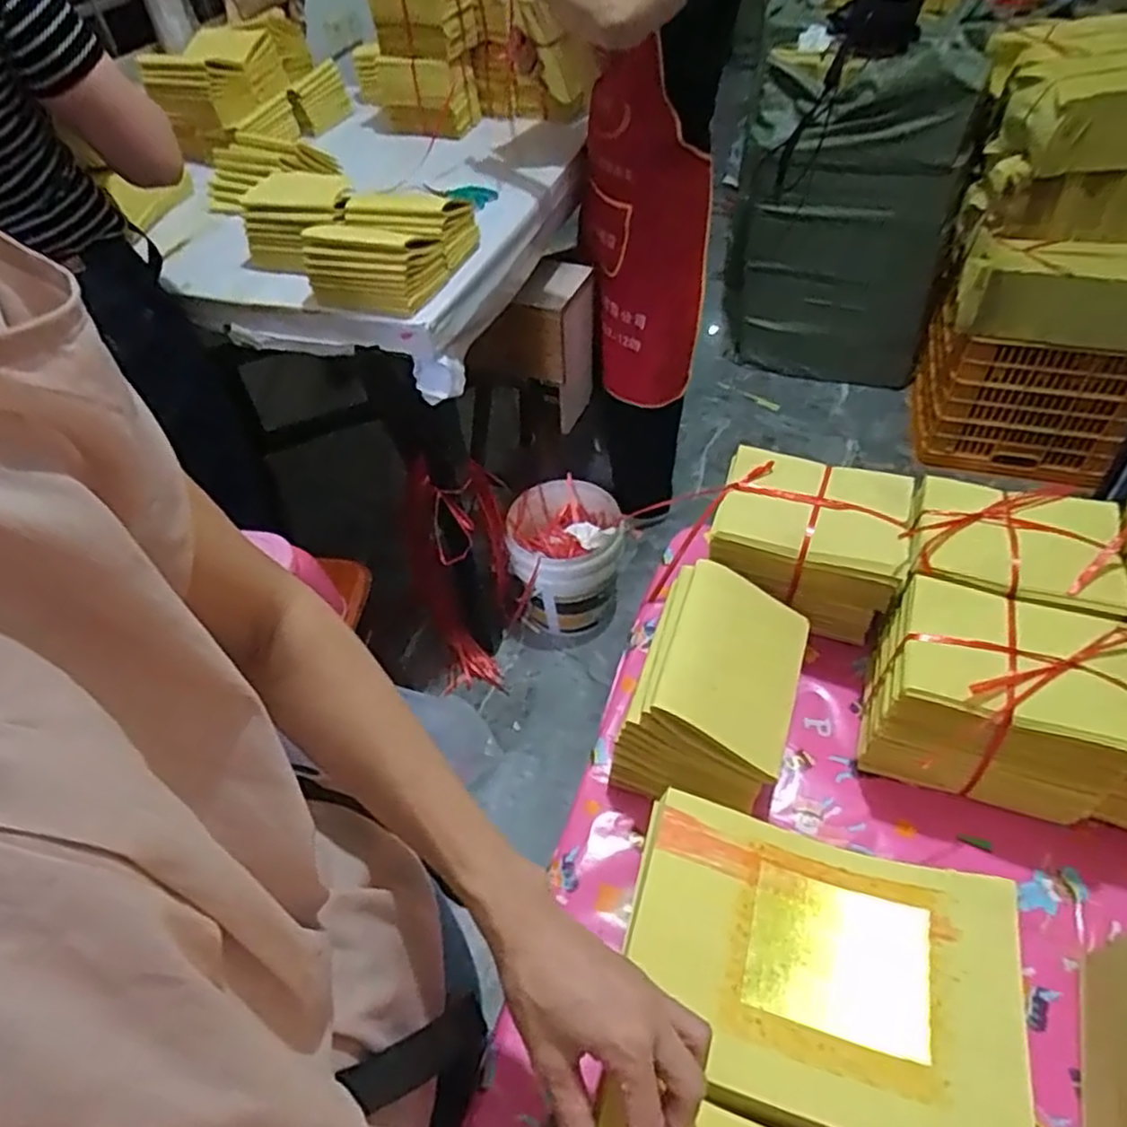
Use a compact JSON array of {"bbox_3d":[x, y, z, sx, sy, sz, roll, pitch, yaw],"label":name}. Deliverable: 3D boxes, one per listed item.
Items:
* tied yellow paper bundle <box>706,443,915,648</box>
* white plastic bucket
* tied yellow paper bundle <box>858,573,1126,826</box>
[{"bbox_3d":[0.230,-0.019,0.693,0.162,0.120,0.113,13,51,16],"label":"tied yellow paper bundle"},{"bbox_3d":[0.007,0.010,1.643,0.243,0.309,0.254,-2,48,3],"label":"white plastic bucket"},{"bbox_3d":[0.348,0.112,0.593,0.165,0.136,0.124,13,50,15],"label":"tied yellow paper bundle"}]

